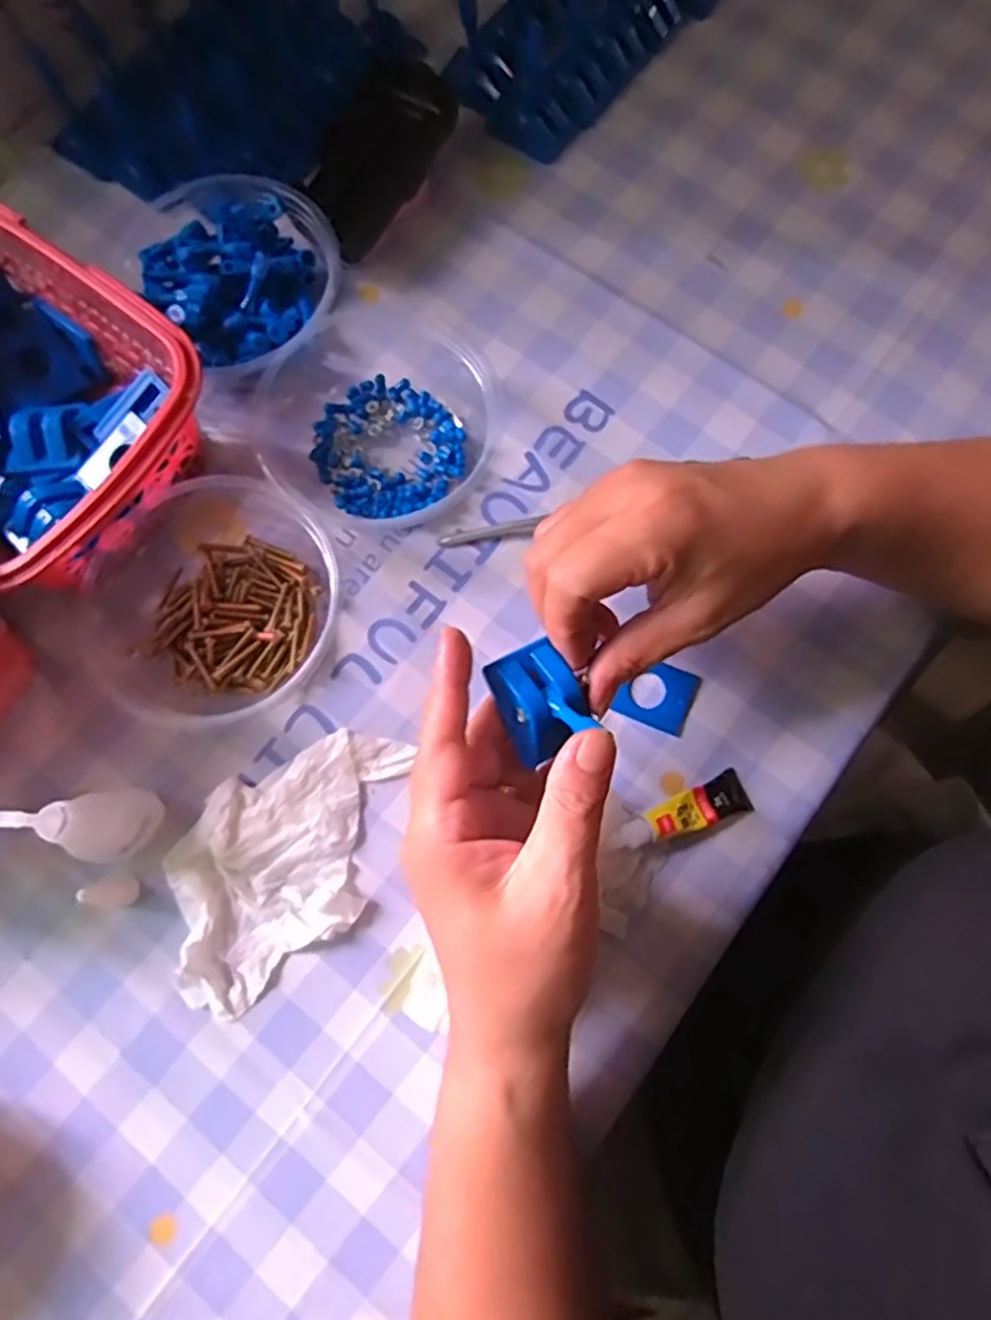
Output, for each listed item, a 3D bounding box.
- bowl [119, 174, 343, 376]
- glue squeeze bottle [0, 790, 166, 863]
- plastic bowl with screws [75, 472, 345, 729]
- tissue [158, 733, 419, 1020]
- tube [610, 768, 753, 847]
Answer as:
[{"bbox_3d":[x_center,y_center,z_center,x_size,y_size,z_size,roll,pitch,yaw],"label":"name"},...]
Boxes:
[{"bbox_3d":[-0.139,-0.203,0.386,0.115,0.039,0.098,42,81,9],"label":"bowl"},{"bbox_3d":[-0.168,0.064,0.282,0.027,0.120,0.023,-36,79,-7],"label":"glue squeeze bottle"},{"bbox_3d":[-0.135,-0.031,0.346,0.117,0.041,0.121,43,81,10],"label":"plastic bowl with screws"},{"bbox_3d":[-0.094,0.088,0.331,0.134,0.014,0.081,-38,79,-7],"label":"tissue"},{"bbox_3d":[0.085,0.069,0.326,0.068,0.008,0.019,-16,77,-19],"label":"tube"}]

